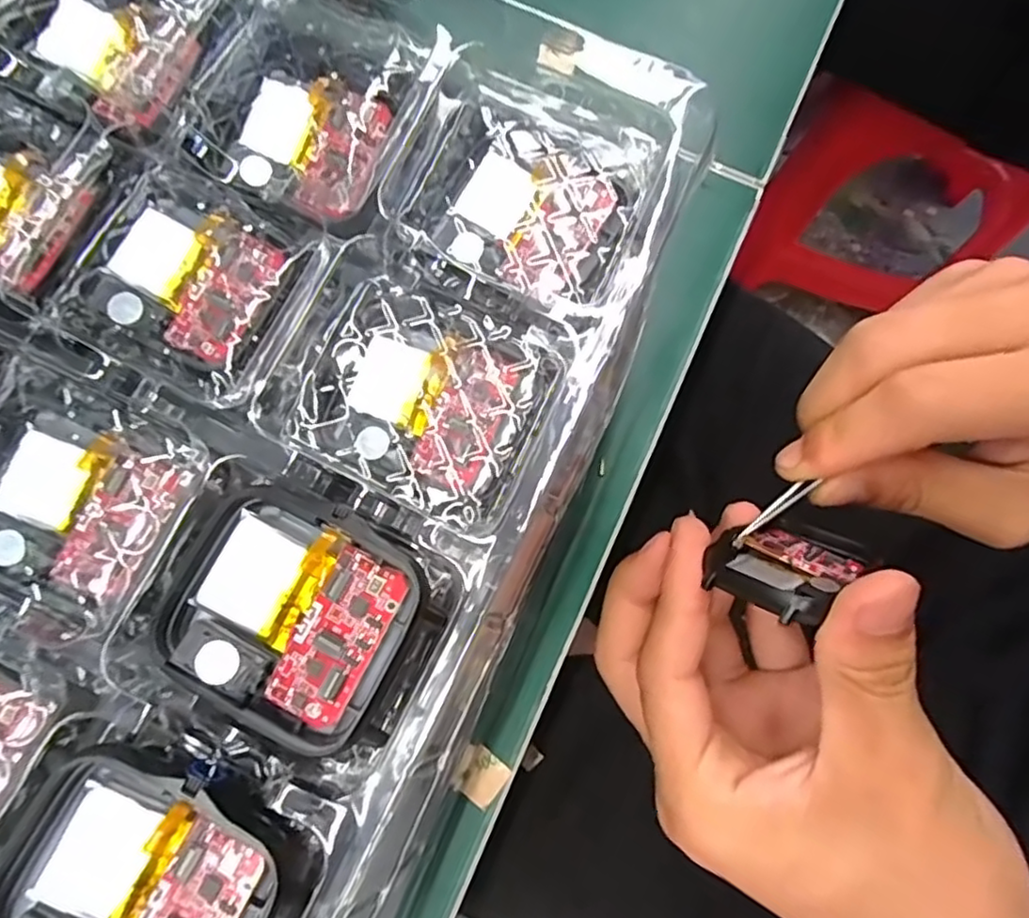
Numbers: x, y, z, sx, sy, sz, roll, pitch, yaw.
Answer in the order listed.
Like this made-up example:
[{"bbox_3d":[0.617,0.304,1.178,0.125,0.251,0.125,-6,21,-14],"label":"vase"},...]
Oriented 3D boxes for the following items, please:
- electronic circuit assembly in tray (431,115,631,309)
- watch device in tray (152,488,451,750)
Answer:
[{"bbox_3d":[0.004,-0.055,0.141,0.042,0.011,0.033,33,80,6],"label":"electronic circuit assembly in tray"},{"bbox_3d":[-0.039,0.028,0.114,0.044,0.006,0.038,28,80,5],"label":"watch device in tray"}]

